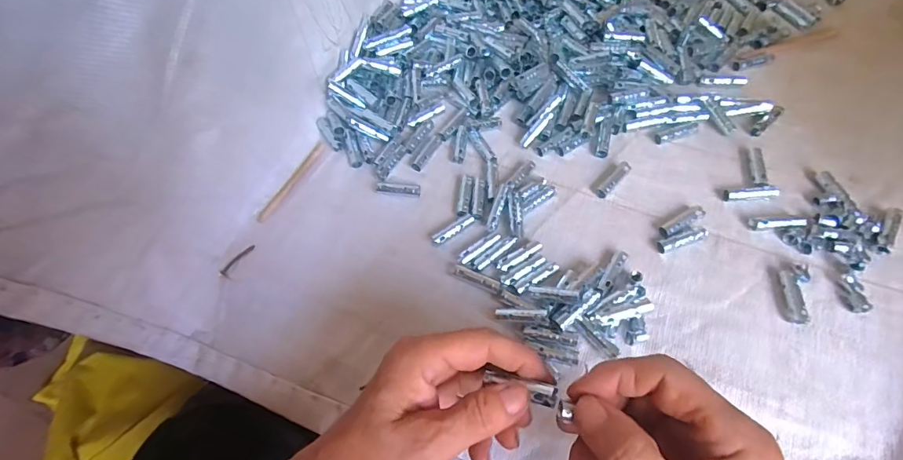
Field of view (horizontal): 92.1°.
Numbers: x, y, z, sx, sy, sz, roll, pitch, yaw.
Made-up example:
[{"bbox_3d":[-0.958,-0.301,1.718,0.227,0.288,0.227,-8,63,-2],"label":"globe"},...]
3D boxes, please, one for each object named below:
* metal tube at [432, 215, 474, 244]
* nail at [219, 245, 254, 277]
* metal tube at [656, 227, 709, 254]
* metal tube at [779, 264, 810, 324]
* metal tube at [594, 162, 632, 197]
[{"bbox_3d":[0.002,0.000,0.362,0.038,0.010,0.008,-34,64,-11],"label":"metal tube"},{"bbox_3d":[-0.180,0.024,0.367,0.008,0.004,0.034,31,71,20],"label":"nail"},{"bbox_3d":[0.184,0.008,0.347,0.045,0.008,0.009,-18,62,-3],"label":"metal tube"},{"bbox_3d":[0.251,0.046,0.318,0.017,0.008,0.045,11,65,12],"label":"metal tube"},{"bbox_3d":[0.141,-0.045,0.375,0.010,0.011,0.042,39,73,22],"label":"metal tube"}]

